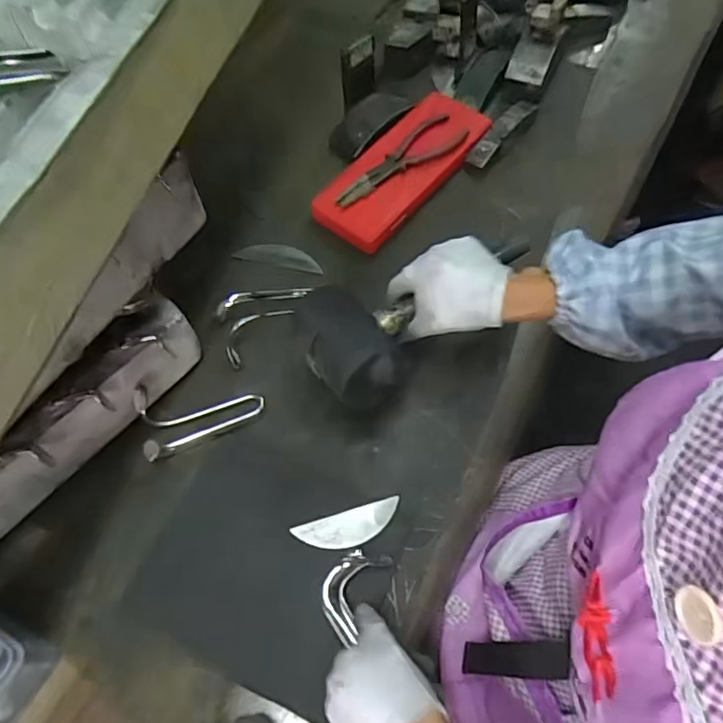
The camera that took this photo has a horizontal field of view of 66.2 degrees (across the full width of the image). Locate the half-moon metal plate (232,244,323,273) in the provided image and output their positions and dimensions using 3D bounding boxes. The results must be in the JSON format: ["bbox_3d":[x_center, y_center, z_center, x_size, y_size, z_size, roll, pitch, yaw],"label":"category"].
[{"bbox_3d":[-0.096,-0.126,0.656,0.102,0.004,0.029,12,68,5],"label":"half-moon metal plate"}]

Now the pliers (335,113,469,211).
[{"bbox_3d":[0.053,-0.244,0.684,0.049,0.024,0.203,39,70,20],"label":"pliers"}]

